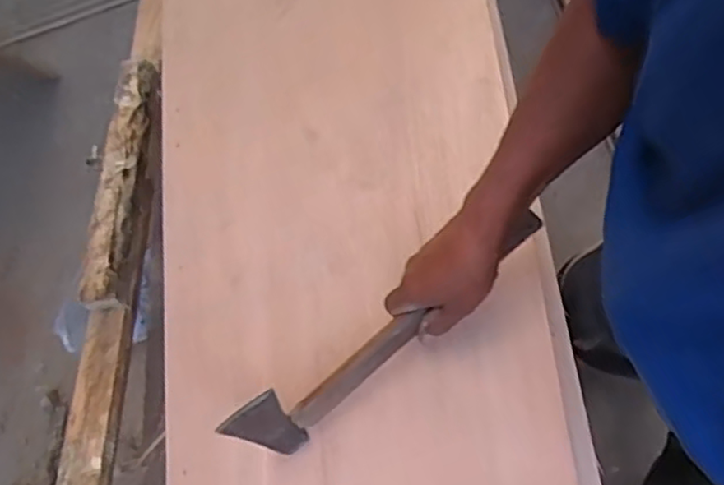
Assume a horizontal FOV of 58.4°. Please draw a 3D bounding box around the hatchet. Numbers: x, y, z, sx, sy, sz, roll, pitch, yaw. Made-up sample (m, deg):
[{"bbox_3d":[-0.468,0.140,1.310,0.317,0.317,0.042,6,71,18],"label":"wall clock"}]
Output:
[{"bbox_3d":[0.031,0.087,0.608,0.339,0.077,0.041,-36,69,-3],"label":"hatchet"}]

